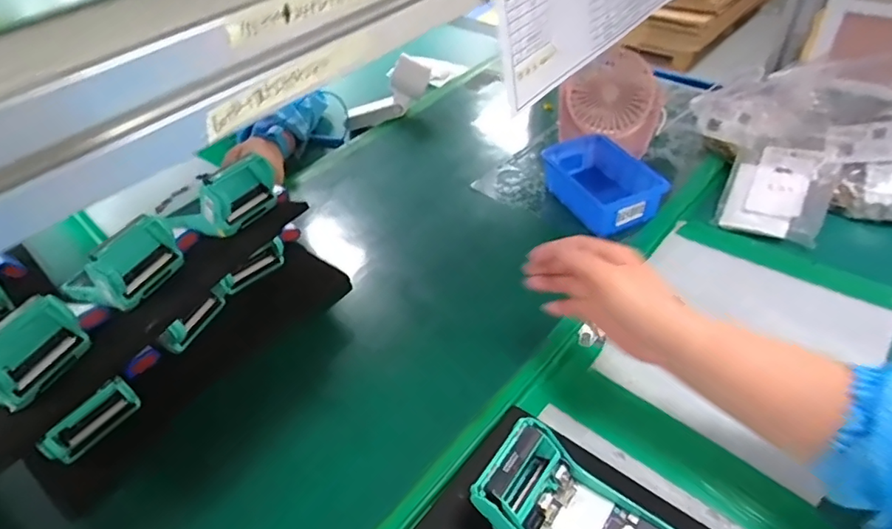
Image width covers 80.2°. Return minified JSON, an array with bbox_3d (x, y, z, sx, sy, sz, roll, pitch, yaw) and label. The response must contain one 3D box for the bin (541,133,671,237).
[{"bbox_3d":[0.195,-0.104,0.691,0.094,0.059,0.155,-23,45,-18],"label":"bin"}]

